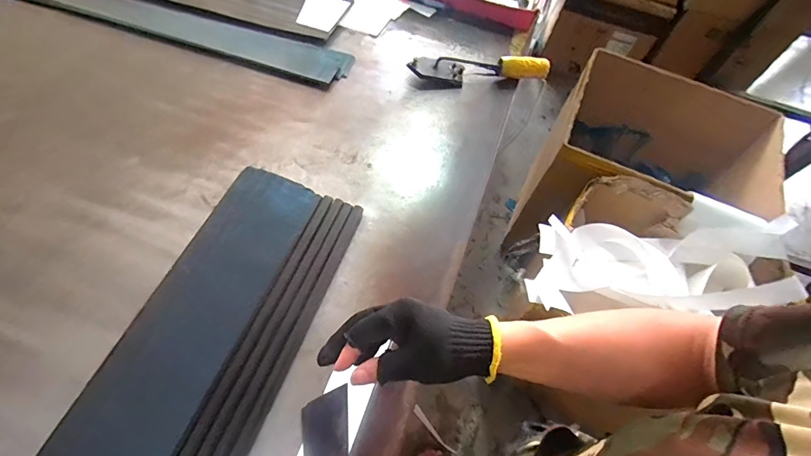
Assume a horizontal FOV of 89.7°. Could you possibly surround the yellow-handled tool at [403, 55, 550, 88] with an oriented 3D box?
[{"bbox_3d":[0.145,-0.305,0.792,0.276,0.038,0.056,2,61,-3],"label":"yellow-handled tool"}]

